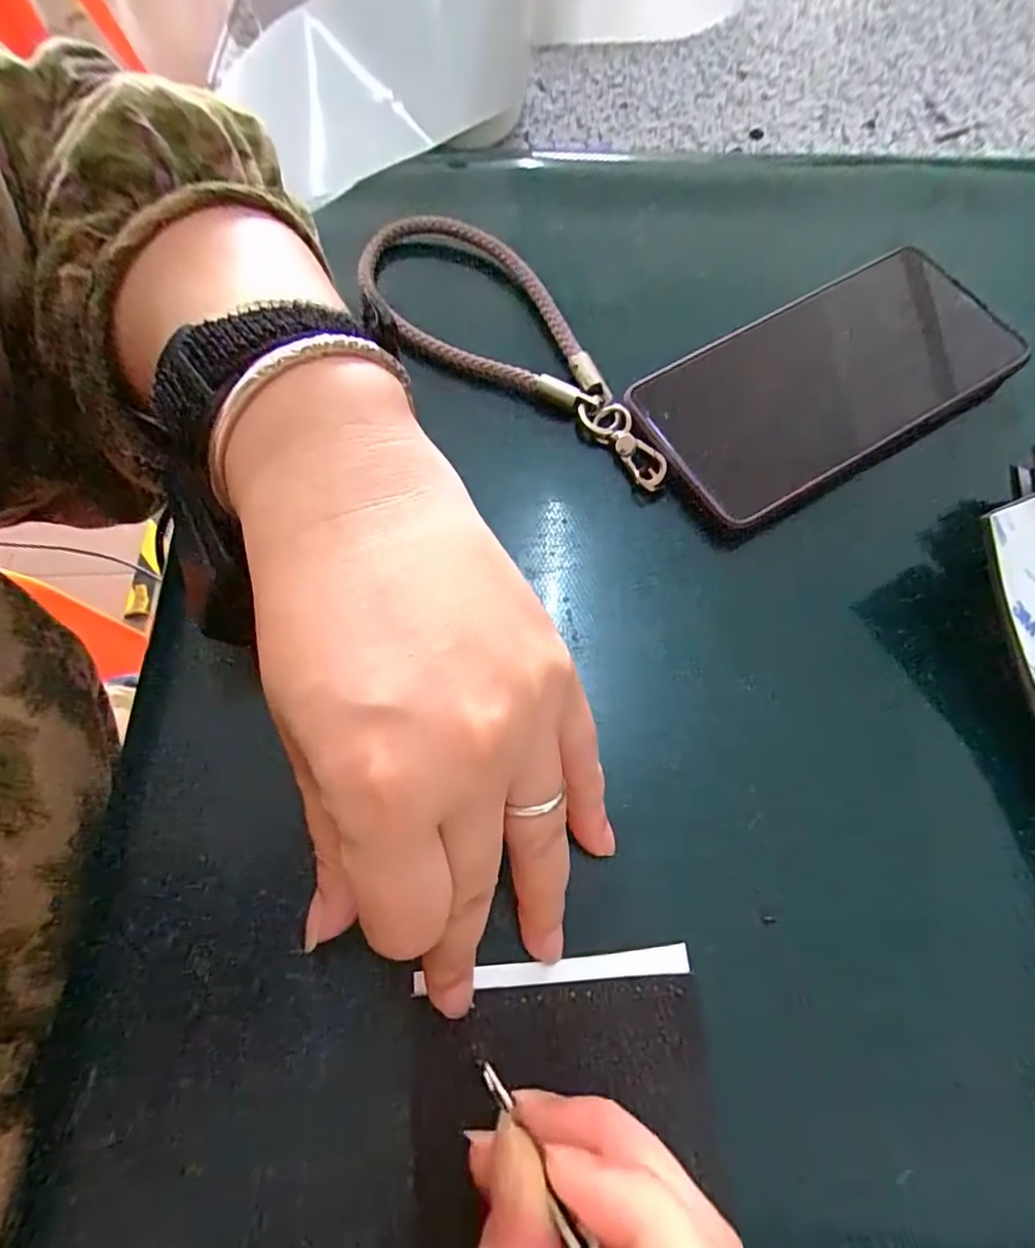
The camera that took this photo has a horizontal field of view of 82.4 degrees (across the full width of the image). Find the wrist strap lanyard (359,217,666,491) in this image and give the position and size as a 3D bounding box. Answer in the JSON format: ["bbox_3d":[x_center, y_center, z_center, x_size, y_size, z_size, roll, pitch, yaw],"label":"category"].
[{"bbox_3d":[0.002,-0.130,0.261,0.176,0.018,0.067,33,73,12],"label":"wrist strap lanyard"}]

